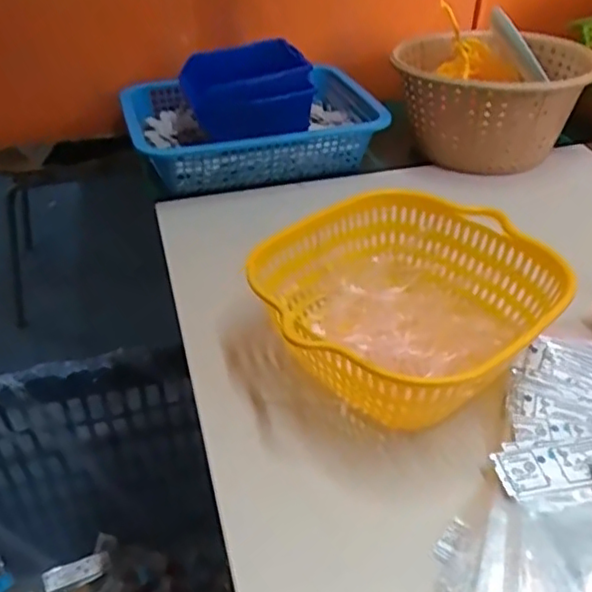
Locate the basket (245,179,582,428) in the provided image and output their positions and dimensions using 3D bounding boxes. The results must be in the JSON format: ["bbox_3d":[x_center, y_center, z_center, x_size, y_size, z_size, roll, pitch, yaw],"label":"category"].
[{"bbox_3d":[0.078,0.007,0.465,0.208,0.070,0.193,-29,46,-32],"label":"basket"}]

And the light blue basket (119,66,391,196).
[{"bbox_3d":[-0.052,-0.201,0.756,0.285,0.062,0.202,-10,39,-12],"label":"light blue basket"}]

